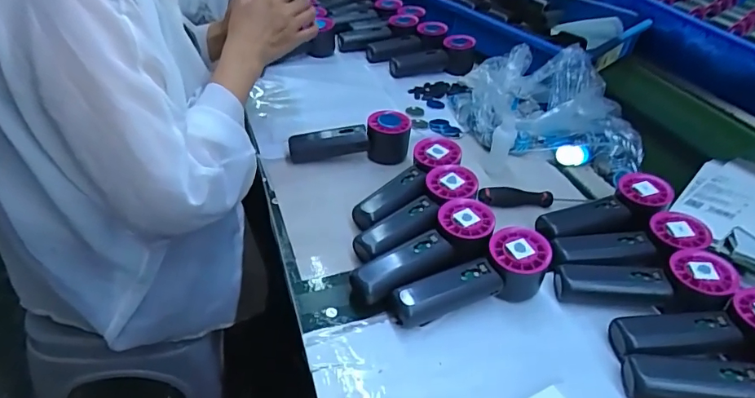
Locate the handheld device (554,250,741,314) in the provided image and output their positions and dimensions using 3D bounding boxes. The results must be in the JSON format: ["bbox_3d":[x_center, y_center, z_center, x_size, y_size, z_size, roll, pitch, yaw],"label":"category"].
[{"bbox_3d":[0.259,0.083,0.470,0.160,0.037,0.056,-3,38,11],"label":"handheld device"}]

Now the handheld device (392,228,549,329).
[{"bbox_3d":[0.087,0.074,0.455,0.156,0.055,0.050,-7,41,-18],"label":"handheld device"}]

